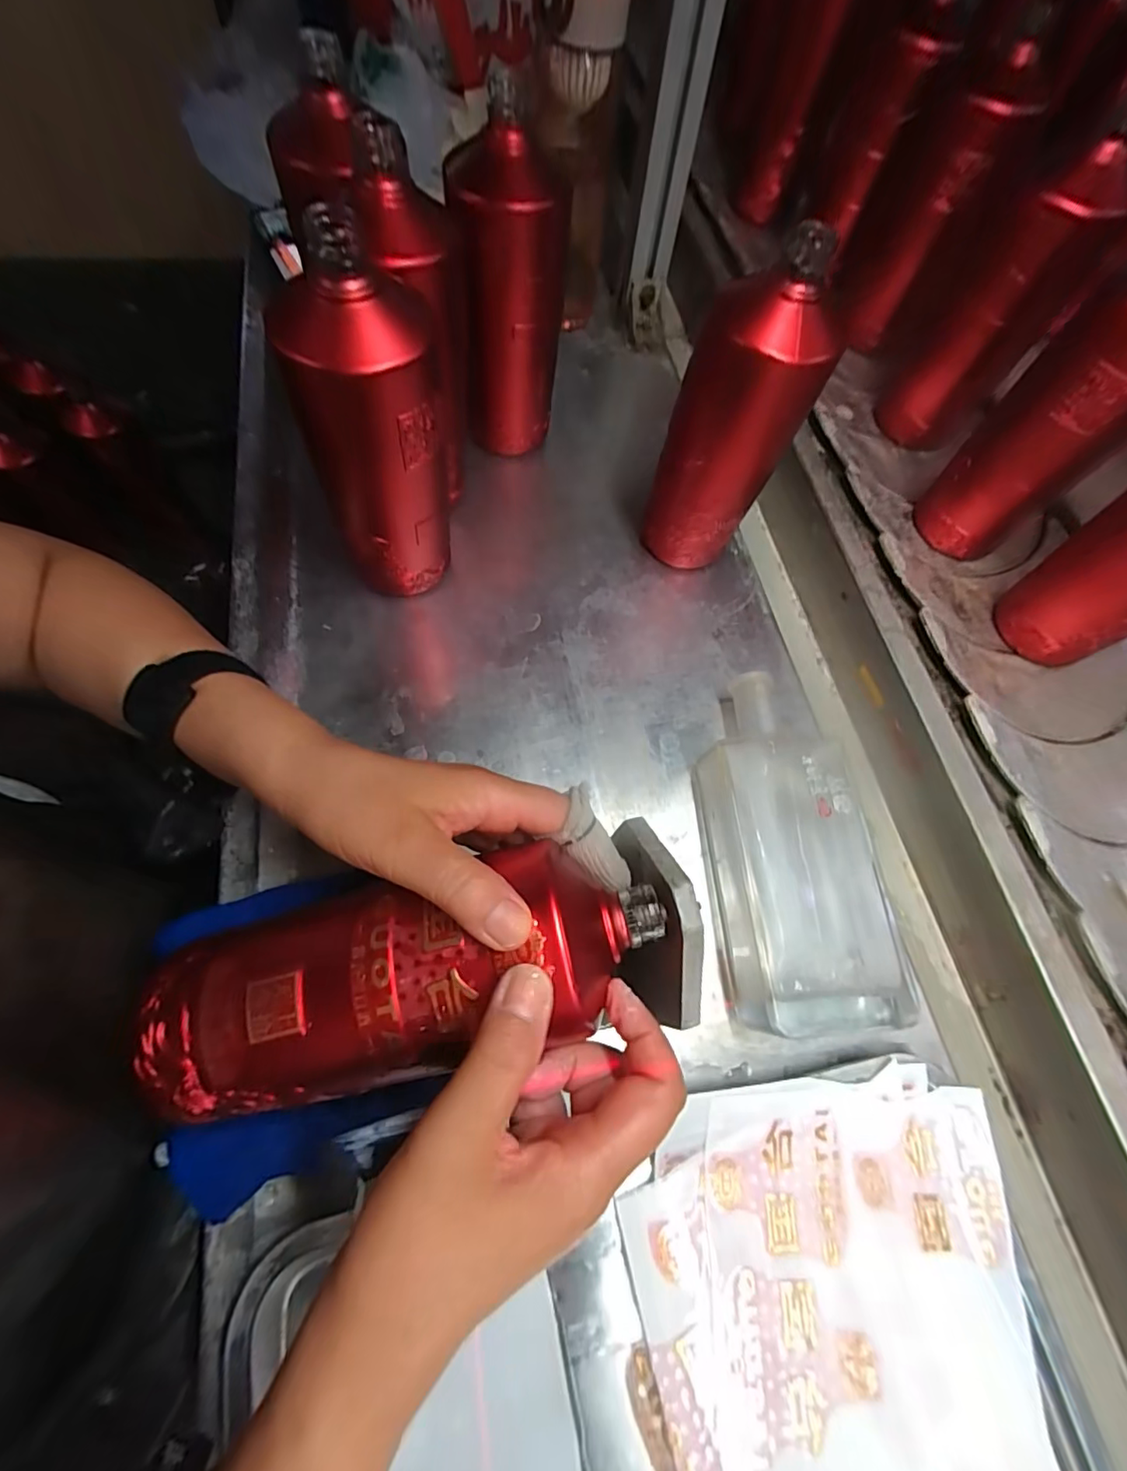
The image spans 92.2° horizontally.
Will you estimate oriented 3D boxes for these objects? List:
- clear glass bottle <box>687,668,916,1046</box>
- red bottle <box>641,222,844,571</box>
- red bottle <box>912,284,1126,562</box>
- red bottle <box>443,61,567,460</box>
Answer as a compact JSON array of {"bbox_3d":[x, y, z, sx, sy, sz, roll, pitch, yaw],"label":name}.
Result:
[{"bbox_3d":[0.140,0.072,0.349,0.099,0.053,0.215,-5,69,-5],"label":"clear glass bottle"},{"bbox_3d":[0.115,-0.205,0.375,0.082,0.197,0.066,22,69,6],"label":"red bottle"},{"bbox_3d":[0.338,-0.208,0.370,0.069,0.199,0.066,-30,73,-13],"label":"red bottle"},{"bbox_3d":[-0.038,-0.317,0.411,0.074,0.199,0.084,-1,69,-3],"label":"red bottle"}]

